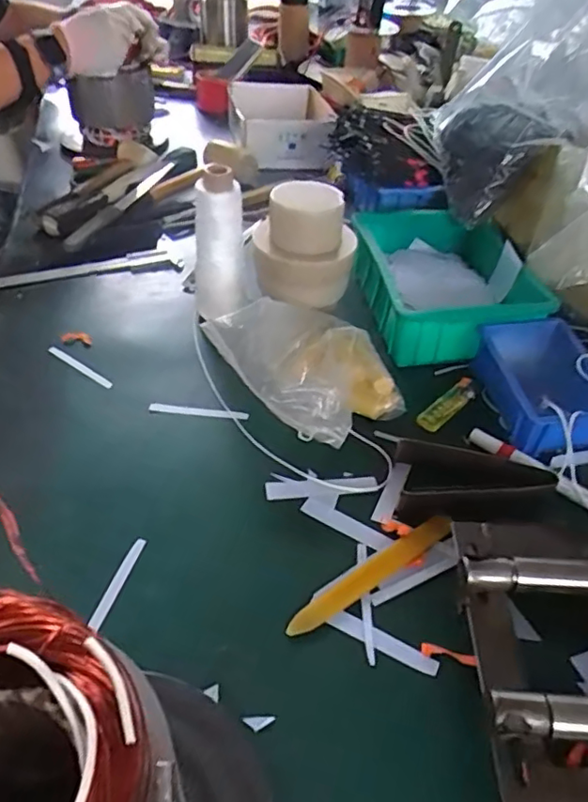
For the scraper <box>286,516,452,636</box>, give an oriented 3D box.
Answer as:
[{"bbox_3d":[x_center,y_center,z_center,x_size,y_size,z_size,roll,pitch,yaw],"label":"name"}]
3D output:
[{"bbox_3d":[0.060,0.131,0.452,0.153,0.011,0.018,-25,48,-25],"label":"scraper"}]

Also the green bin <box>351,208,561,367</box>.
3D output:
[{"bbox_3d":[0.176,-0.143,0.704,0.182,0.075,0.245,-6,43,-7],"label":"green bin"}]

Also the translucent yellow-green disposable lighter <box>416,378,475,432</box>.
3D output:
[{"bbox_3d":[0.153,0.004,0.588,0.078,0.015,0.020,-34,52,-31],"label":"translucent yellow-green disposable lighter"}]

